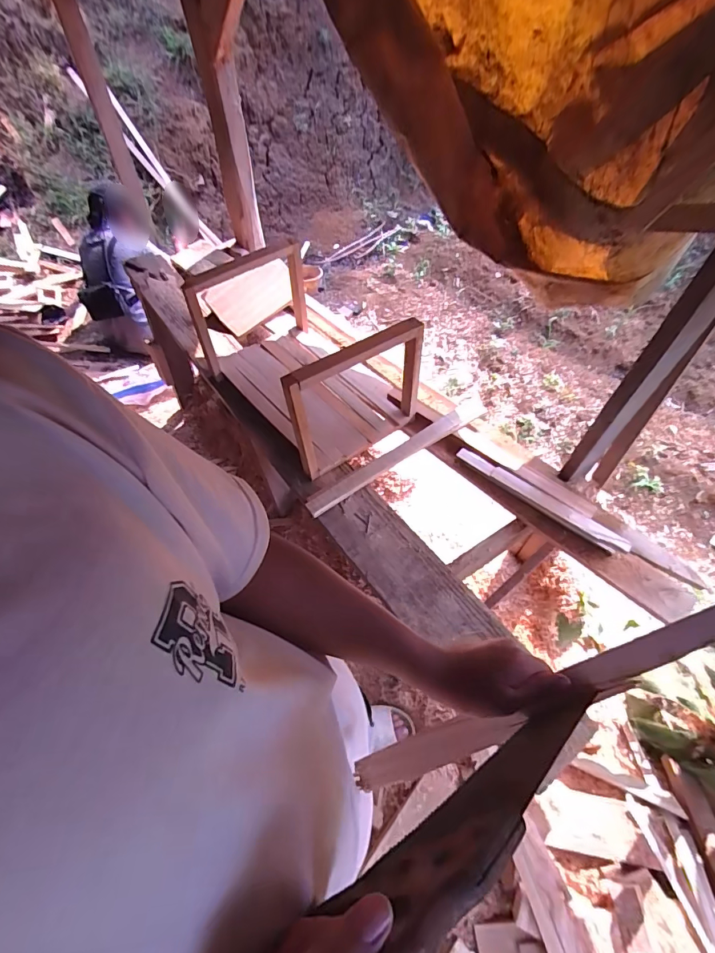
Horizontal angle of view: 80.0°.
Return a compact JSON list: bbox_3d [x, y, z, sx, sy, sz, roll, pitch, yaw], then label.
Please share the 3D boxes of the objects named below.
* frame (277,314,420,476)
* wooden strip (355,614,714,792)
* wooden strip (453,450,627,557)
[{"bbox_3d":[0.006,-0.175,0.986,0.343,0.306,0.053,-26,56,-17],"label":"frame"},{"bbox_3d":[0.221,0.213,0.431,0.514,0.014,0.034,-31,54,11],"label":"wooden strip"},{"bbox_3d":[0.410,0.048,0.976,0.406,0.028,0.046,34,61,24],"label":"wooden strip"}]

